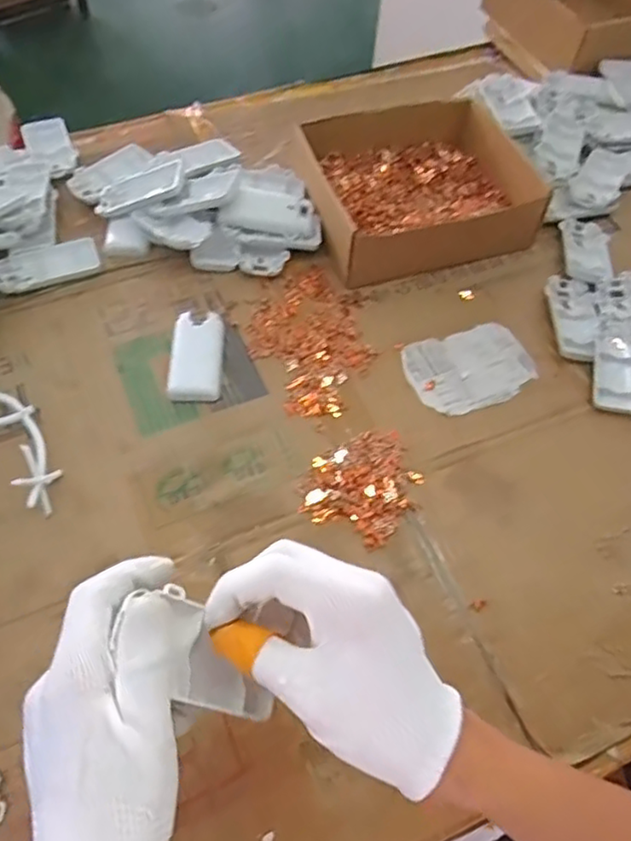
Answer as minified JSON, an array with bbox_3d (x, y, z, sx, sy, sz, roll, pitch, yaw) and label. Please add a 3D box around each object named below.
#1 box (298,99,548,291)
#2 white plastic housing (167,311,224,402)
[{"bbox_3d":[0.107,-0.253,0.677,0.235,0.058,0.190,-13,59,-12],"label":"box"},{"bbox_3d":[-0.104,-0.057,0.573,0.042,0.016,0.089,1,57,-3],"label":"white plastic housing"}]

